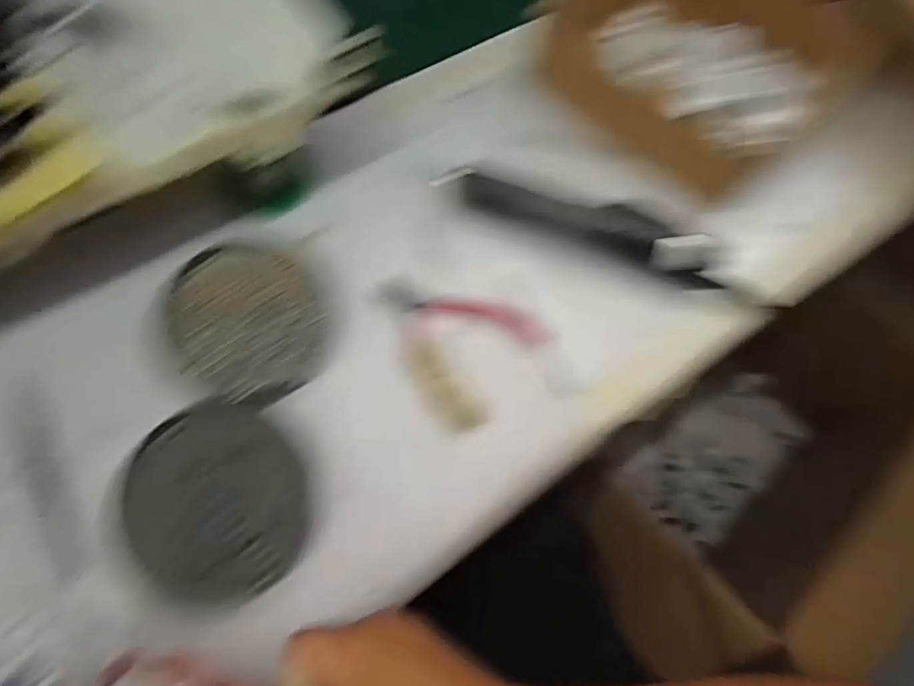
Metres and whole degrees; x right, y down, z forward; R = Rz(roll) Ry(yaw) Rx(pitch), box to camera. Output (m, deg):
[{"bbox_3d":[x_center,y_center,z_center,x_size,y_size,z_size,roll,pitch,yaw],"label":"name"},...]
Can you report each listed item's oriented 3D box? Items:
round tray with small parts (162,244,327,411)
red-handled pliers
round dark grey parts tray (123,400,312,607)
[{"bbox_3d":[-0.139,-0.018,0.346,0.098,0.013,0.111,-37,74,-14],"label":"round tray with small parts"},{"bbox_3d":[-0.006,-0.004,0.361,0.112,0.010,0.101,35,72,11],"label":"red-handled pliers"},{"bbox_3d":[-0.142,0.092,0.305,0.097,0.008,0.114,-20,71,-9],"label":"round dark grey parts tray"}]

